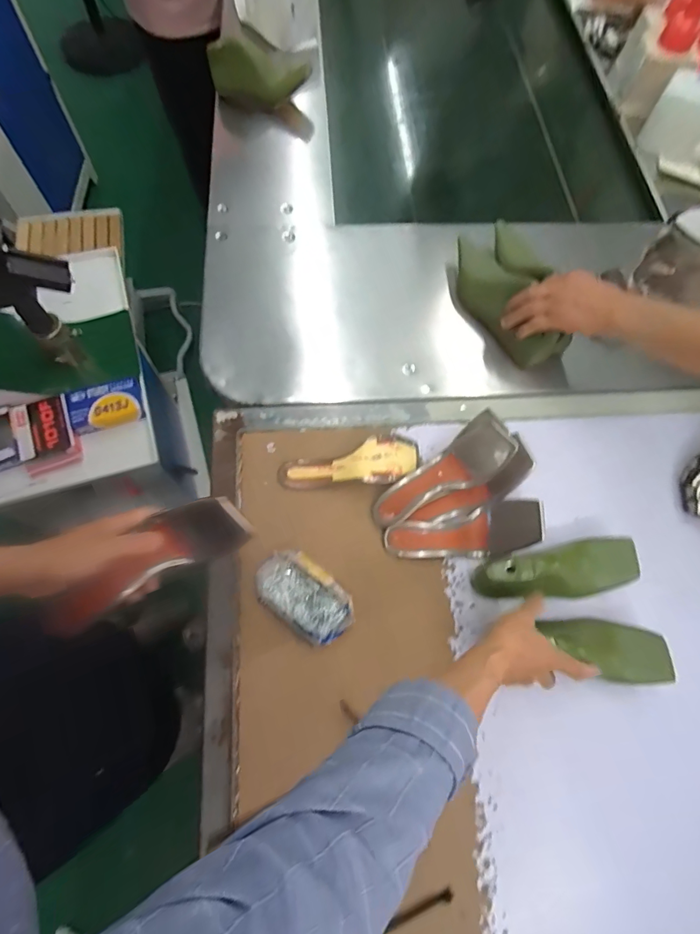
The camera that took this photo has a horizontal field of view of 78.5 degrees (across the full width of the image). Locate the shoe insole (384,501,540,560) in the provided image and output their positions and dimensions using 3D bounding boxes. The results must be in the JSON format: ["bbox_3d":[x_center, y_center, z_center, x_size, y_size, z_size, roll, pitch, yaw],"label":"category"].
[{"bbox_3d":[0.160,0.090,0.611,0.216,0.061,0.072,-3,69,-5],"label":"shoe insole"}]

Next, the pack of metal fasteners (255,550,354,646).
[{"bbox_3d":[-0.060,0.172,0.576,0.136,0.024,0.082,34,71,9],"label":"pack of metal fasteners"}]

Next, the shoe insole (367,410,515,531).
[{"bbox_3d":[0.133,0.009,0.630,0.228,0.050,0.089,-34,70,5],"label":"shoe insole"}]

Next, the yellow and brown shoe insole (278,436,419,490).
[{"bbox_3d":[0.003,0.000,0.644,0.218,0.041,0.072,-11,70,-8],"label":"yellow and brown shoe insole"}]

